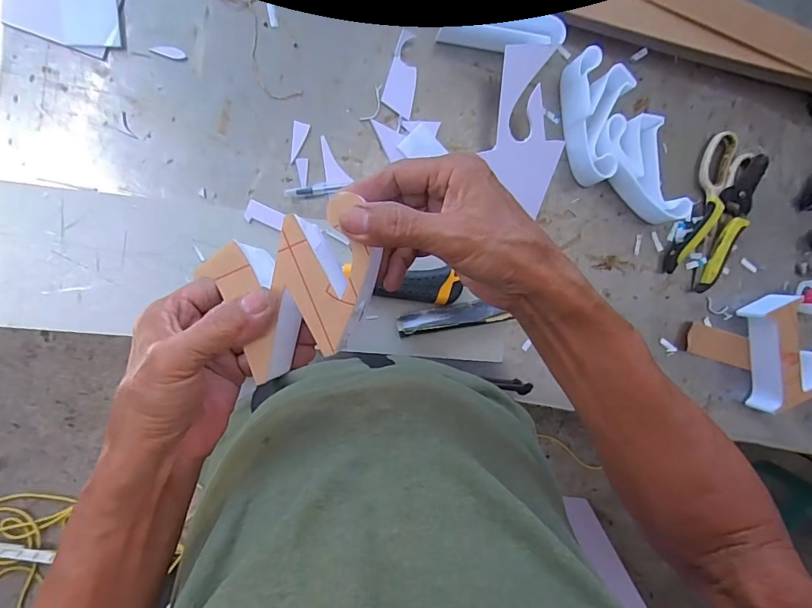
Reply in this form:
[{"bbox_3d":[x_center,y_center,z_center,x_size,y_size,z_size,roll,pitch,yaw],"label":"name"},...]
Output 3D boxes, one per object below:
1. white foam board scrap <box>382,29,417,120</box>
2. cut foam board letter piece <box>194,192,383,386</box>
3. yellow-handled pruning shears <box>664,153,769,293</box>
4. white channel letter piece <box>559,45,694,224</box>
[{"bbox_3d":[-0.003,-0.249,0.483,0.033,0.005,0.087,11,92,-9],"label":"white foam board scrap"},{"bbox_3d":[-0.060,-0.009,0.261,0.093,0.018,0.080,-25,96,-7],"label":"cut foam board letter piece"},{"bbox_3d":[0.393,-0.098,0.546,0.077,0.022,0.172,34,89,-9],"label":"yellow-handled pruning shears"},{"bbox_3d":[0.242,-0.178,0.509,0.204,0.043,0.099,43,87,-9],"label":"white channel letter piece"}]

